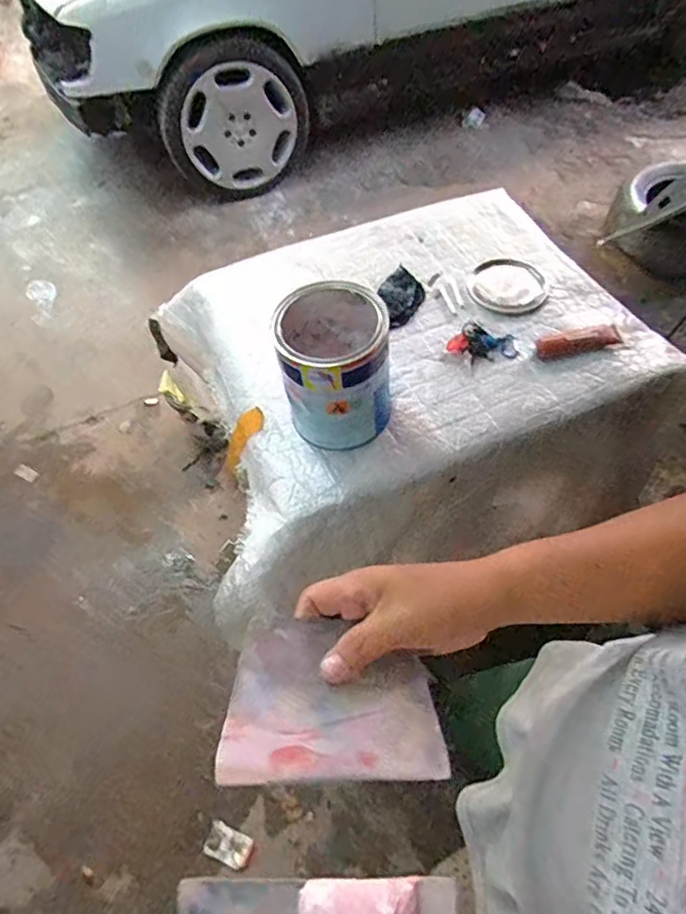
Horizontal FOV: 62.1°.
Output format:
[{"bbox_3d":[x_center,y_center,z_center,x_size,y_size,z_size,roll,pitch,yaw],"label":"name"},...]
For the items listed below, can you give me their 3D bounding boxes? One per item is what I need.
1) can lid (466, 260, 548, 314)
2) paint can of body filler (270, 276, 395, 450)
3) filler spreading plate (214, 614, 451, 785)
[{"bbox_3d":[0.317,-0.327,1.092,0.146,0.011,0.132,-31,66,-18],"label":"can lid"},{"bbox_3d":[-0.009,-0.131,0.871,0.154,0.202,0.164,-2,57,3],"label":"paint can of body filler"},{"bbox_3d":[-0.005,0.154,0.368,0.138,0.006,0.096,7,54,-14],"label":"filler spreading plate"}]

